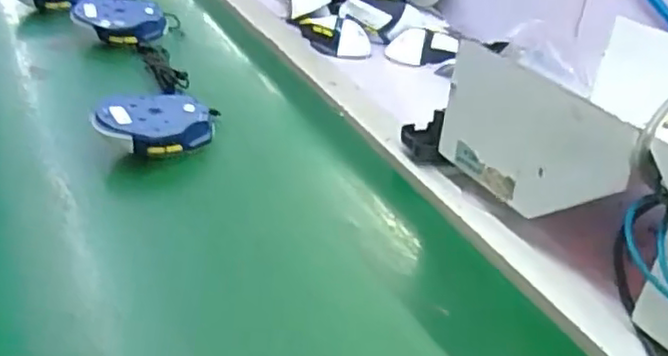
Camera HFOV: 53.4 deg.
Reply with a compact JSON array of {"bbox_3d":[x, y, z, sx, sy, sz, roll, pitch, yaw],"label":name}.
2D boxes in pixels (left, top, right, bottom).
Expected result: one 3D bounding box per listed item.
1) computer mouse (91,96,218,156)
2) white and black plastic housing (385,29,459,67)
[{"bbox_3d":[-0.179,-0.054,0.668,0.116,0.047,0.063,-12,37,-25],"label":"computer mouse"},{"bbox_3d":[0.125,-0.179,0.934,0.098,0.062,0.032,9,-11,13],"label":"white and black plastic housing"}]

